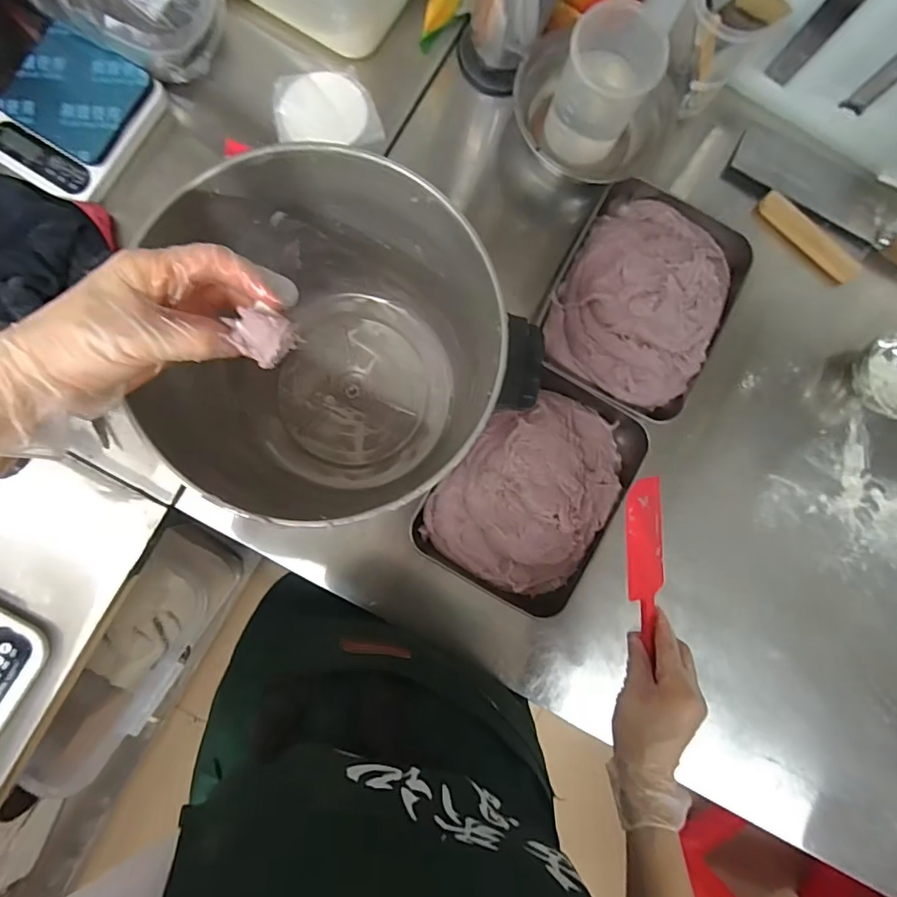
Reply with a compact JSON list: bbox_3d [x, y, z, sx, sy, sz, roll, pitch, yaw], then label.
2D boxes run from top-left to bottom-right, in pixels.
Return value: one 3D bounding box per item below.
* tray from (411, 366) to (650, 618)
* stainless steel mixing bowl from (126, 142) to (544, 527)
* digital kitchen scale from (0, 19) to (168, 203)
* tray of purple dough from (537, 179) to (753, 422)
[{"bbox_3d":[0.095,0.041,0.578,0.190,0.066,0.255,32,86,-4],"label":"tray"},{"bbox_3d":[-0.097,-0.089,0.474,0.227,0.250,0.241,-33,91,-5],"label":"stainless steel mixing bowl"},{"bbox_3d":[-0.424,-0.372,0.580,0.134,0.028,0.168,32,86,-4],"label":"digital kitchen scale"},{"bbox_3d":[0.233,-0.183,0.594,0.193,0.080,0.254,27,86,-4],"label":"tray of purple dough"}]

